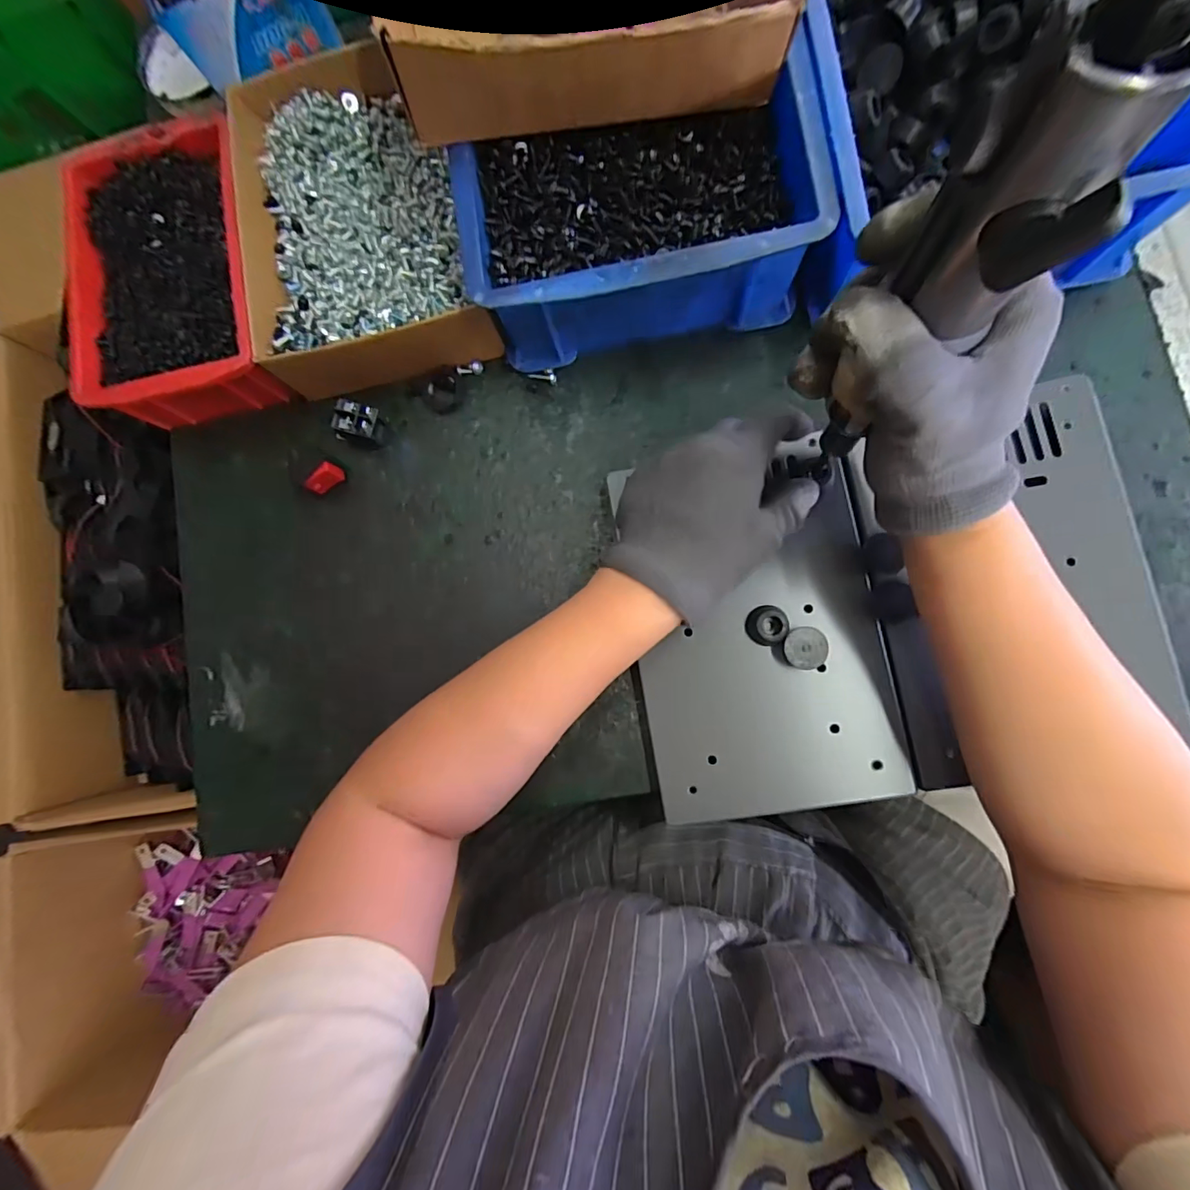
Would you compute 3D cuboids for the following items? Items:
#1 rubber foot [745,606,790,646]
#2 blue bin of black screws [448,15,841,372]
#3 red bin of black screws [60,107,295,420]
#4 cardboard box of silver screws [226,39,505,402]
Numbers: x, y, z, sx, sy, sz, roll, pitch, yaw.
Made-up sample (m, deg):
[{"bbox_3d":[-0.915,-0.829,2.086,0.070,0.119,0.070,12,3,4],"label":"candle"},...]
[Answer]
[{"bbox_3d":[0.106,0.018,0.310,0.024,0.013,0.025,-1,84,7],"label":"rubber foot"},{"bbox_3d":[0.028,-0.229,0.323,0.202,0.085,0.128,-8,84,6],"label":"blue bin of black screws"},{"bbox_3d":[-0.302,-0.228,0.371,0.133,0.058,0.198,-10,83,6],"label":"red bin of black screws"},{"bbox_3d":[-0.168,-0.267,0.364,0.149,0.054,0.227,-14,83,5],"label":"cardboard box of silver screws"}]

